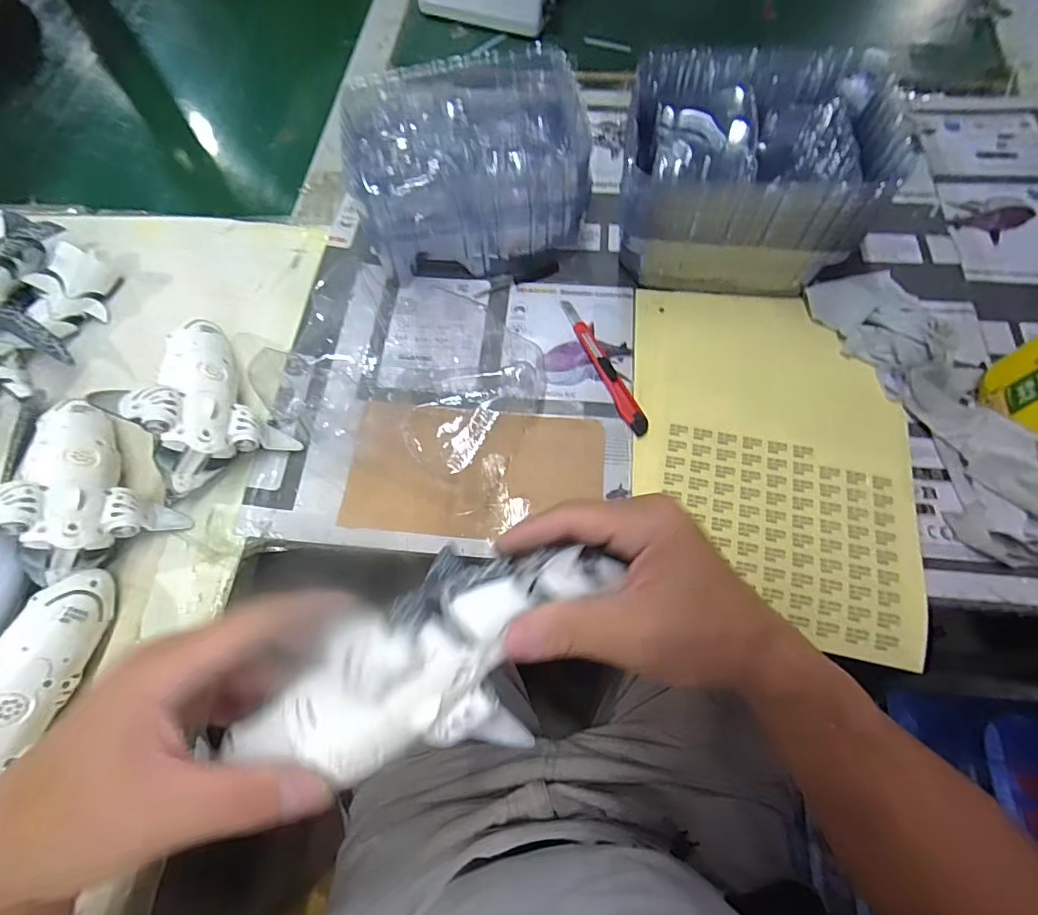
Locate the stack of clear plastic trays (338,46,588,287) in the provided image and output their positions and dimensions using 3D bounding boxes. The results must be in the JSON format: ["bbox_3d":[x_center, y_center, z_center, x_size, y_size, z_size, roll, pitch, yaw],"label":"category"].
[{"bbox_3d":[-0.050,-0.273,0.478,0.211,0.109,0.180,-8,66,-1],"label":"stack of clear plastic trays"}]

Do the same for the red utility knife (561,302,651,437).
[{"bbox_3d":[0.074,-0.085,0.448,0.018,0.007,0.151,-21,67,-7],"label":"red utility knife"}]

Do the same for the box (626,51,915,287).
[{"bbox_3d":[0.197,-0.250,0.452,0.203,0.120,0.169,7,67,5],"label":"box"}]

